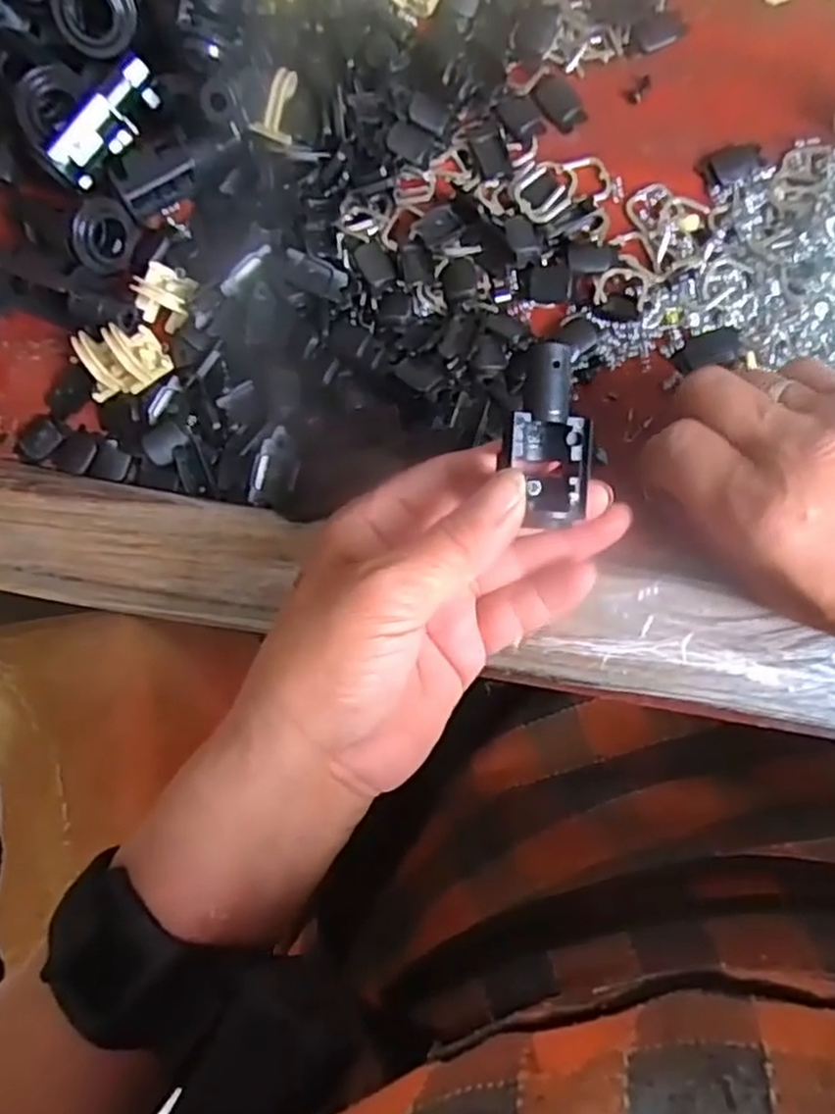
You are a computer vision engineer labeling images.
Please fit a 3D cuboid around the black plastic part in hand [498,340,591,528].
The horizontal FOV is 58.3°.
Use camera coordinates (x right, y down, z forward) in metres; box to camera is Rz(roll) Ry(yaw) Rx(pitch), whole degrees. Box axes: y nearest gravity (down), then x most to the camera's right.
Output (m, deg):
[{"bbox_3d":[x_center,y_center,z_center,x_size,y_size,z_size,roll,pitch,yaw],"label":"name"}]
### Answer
[{"bbox_3d":[0.038,-0.036,0.221,0.024,0.015,0.051,-5,93,3],"label":"black plastic part in hand"}]

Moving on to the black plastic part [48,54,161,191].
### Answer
[{"bbox_3d":[-0.115,-0.162,0.282,0.011,0.022,0.049,36,86,8],"label":"black plastic part"}]

